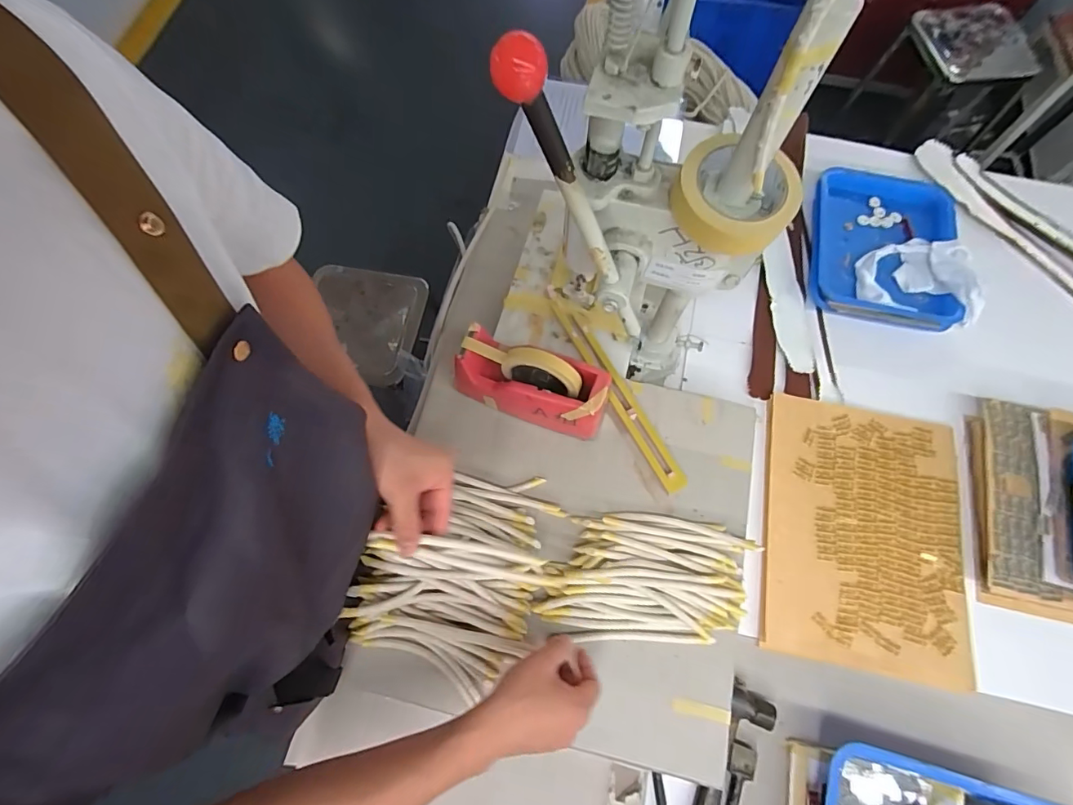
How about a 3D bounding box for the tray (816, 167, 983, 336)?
[{"bbox_3d":[0.582,-0.255,0.779,0.232,0.050,0.281,13,71,5],"label":"tray"}]

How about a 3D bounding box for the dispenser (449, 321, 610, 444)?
[{"bbox_3d":[-0.008,-0.025,0.602,0.199,0.114,0.070,20,72,7],"label":"dispenser"}]

